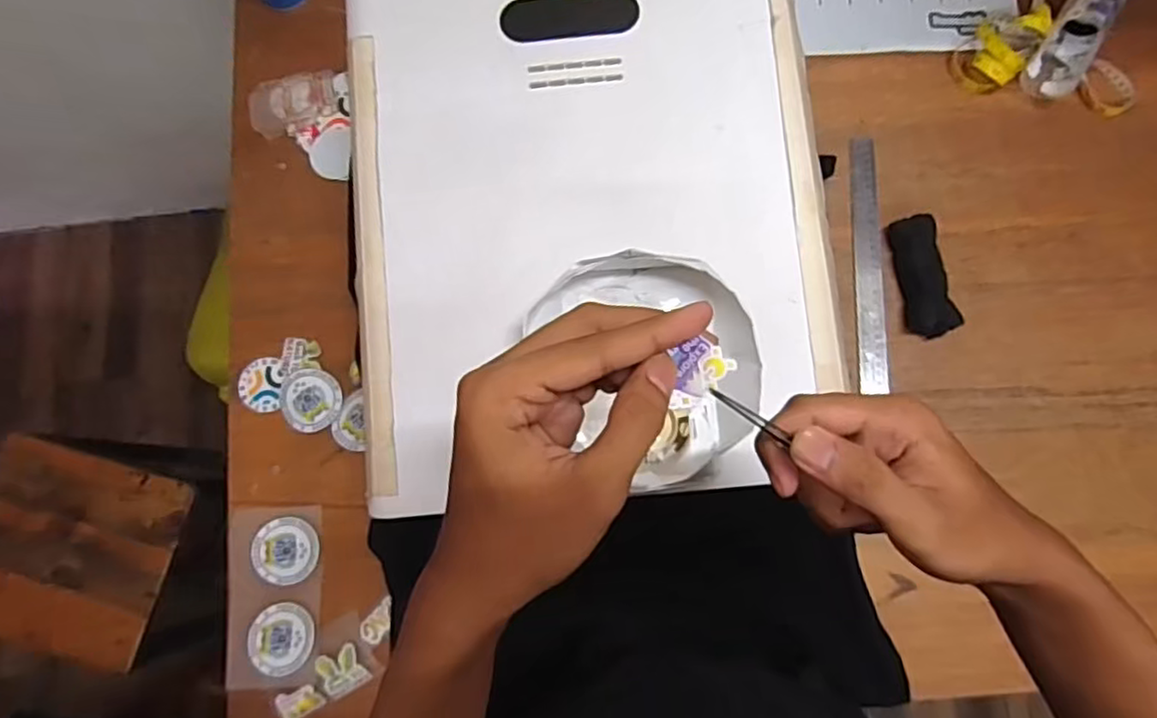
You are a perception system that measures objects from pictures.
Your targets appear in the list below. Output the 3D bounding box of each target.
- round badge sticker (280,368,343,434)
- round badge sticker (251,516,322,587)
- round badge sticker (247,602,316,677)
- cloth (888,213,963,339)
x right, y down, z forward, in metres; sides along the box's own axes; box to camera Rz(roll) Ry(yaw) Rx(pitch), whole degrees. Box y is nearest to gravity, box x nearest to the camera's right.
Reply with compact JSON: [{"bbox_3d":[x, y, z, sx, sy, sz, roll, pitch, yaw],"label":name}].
[{"bbox_3d":[-0.285,0.045,0.707,0.065,0.007,0.067,0,75,-1],"label":"round badge sticker"},{"bbox_3d":[-0.300,0.197,0.679,0.064,0.006,0.066,0,81,1],"label":"round badge sticker"},{"bbox_3d":[-0.295,0.280,0.663,0.067,0.007,0.066,-10,73,0],"label":"round badge sticker"},{"bbox_3d":[0.366,-0.088,0.703,0.042,0.026,0.129,-7,81,0],"label":"cloth"}]

